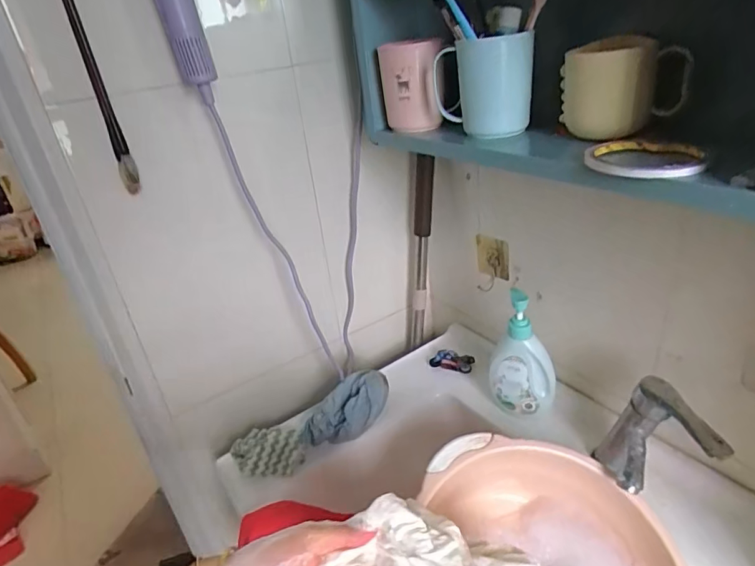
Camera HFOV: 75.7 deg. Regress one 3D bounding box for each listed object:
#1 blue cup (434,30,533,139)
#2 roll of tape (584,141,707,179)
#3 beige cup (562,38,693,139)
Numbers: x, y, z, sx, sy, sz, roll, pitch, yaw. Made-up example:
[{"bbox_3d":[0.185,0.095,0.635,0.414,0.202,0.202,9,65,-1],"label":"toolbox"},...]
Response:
[{"bbox_3d":[0.112,-0.208,0.517,0.097,0.095,0.075,-3,28,8],"label":"blue cup"},{"bbox_3d":[0.210,-0.099,0.386,0.081,0.010,0.079,7,31,26],"label":"roll of tape"},{"bbox_3d":[0.220,-0.177,0.440,0.084,0.082,0.068,-13,28,-10],"label":"beige cup"}]

